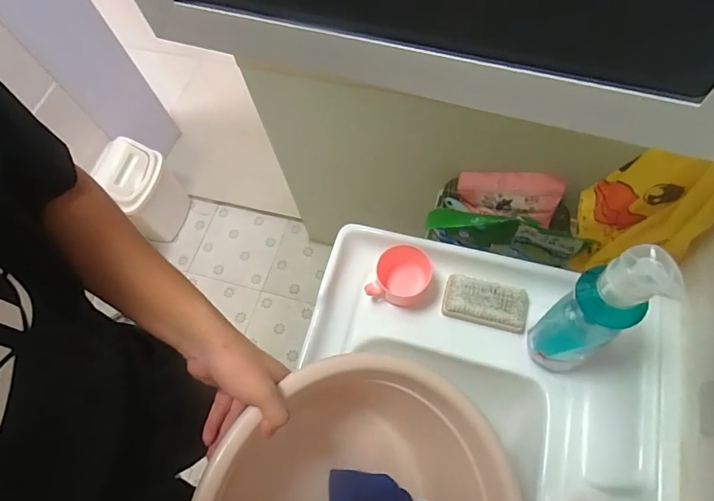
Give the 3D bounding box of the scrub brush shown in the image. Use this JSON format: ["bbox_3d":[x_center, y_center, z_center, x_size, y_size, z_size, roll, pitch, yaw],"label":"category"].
[{"bbox_3d":[0.189,0.076,0.641,0.119,0.040,0.065,12,65,2],"label":"scrub brush"}]

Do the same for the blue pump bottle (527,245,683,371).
[{"bbox_3d":[0.268,0.080,0.499,0.073,0.292,0.076,-19,67,-7],"label":"blue pump bottle"}]

